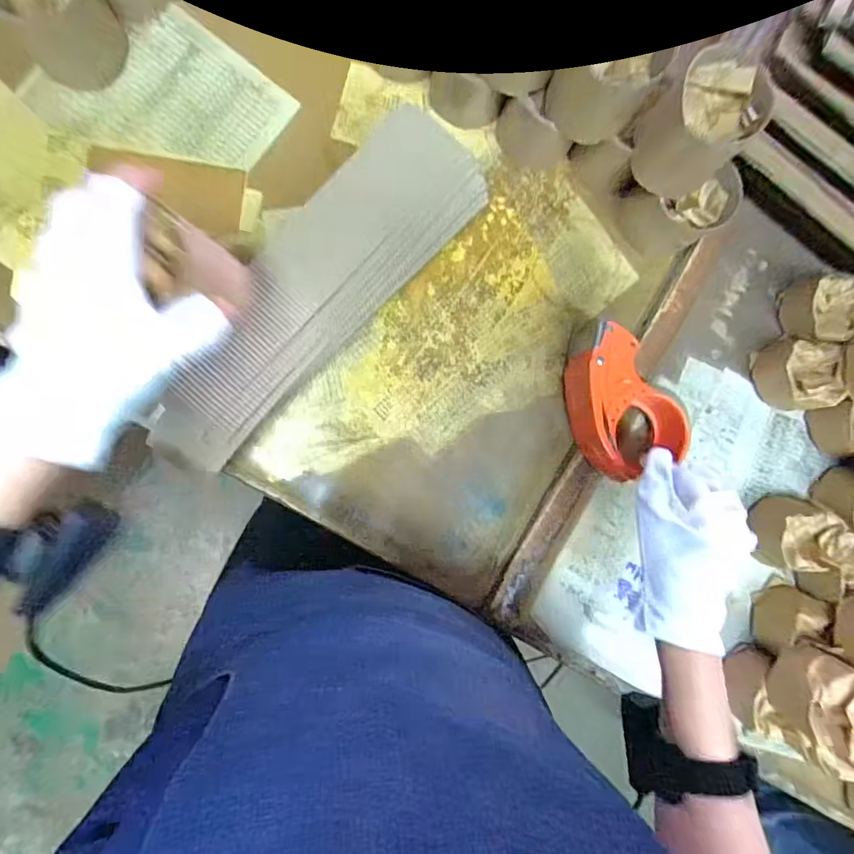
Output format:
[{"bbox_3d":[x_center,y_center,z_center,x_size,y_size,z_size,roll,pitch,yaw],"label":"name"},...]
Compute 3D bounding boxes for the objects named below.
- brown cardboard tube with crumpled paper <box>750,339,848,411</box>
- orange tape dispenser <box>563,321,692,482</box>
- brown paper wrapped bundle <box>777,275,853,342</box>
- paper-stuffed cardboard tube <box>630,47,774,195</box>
[{"bbox_3d":[0.386,-0.056,0.507,0.064,0.053,0.074,-4,90,-6],"label":"brown cardboard tube with crumpled paper"},{"bbox_3d":[0.188,-0.025,0.480,0.097,0.060,0.146,-26,92,-6],"label":"orange tape dispenser"},{"bbox_3d":[0.426,-0.124,0.512,0.069,0.058,0.071,-6,90,-6],"label":"brown paper wrapped bundle"},{"bbox_3d":[0.228,-0.253,0.412,0.080,0.078,0.076,0,91,-6],"label":"paper-stuffed cardboard tube"}]

